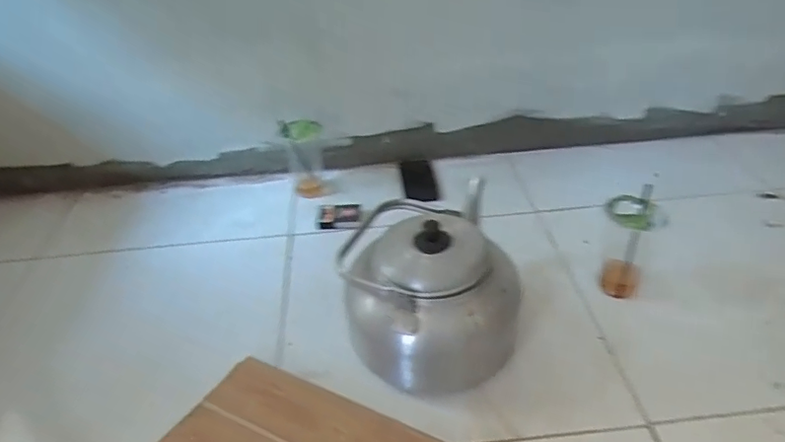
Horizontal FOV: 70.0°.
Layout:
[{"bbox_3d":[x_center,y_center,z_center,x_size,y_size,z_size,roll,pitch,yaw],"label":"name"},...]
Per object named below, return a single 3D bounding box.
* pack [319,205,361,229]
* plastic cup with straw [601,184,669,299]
[{"bbox_3d":[-0.107,-0.008,1.144,0.082,0.020,0.059,-2,36,4],"label":"pack"},{"bbox_3d":[0.377,0.041,0.904,0.078,0.153,0.078,-3,36,2],"label":"plastic cup with straw"}]

